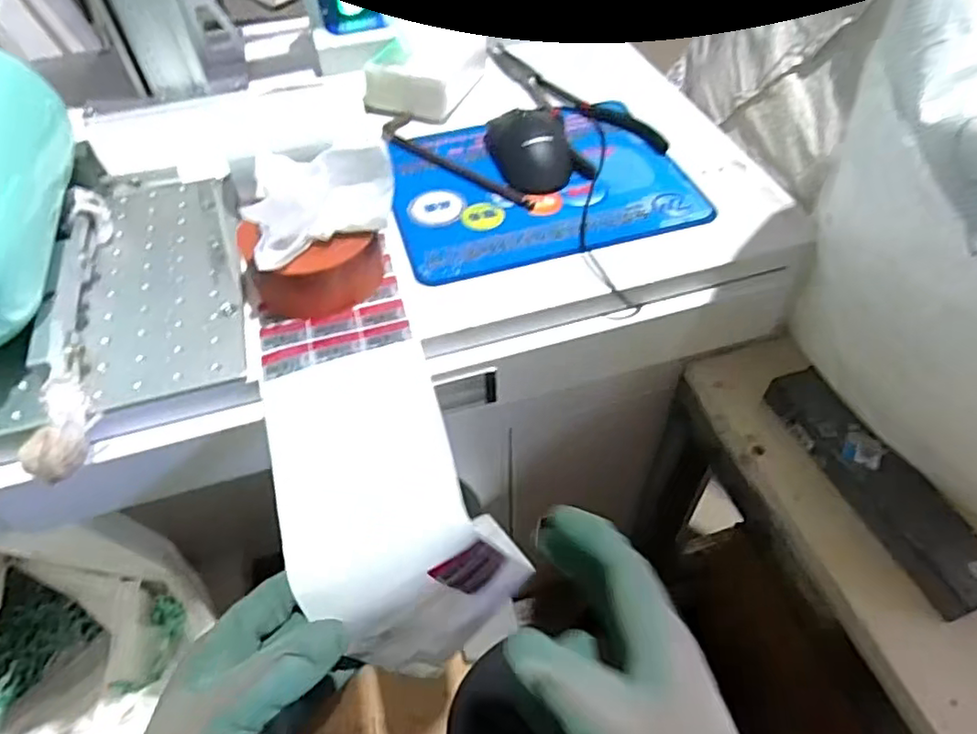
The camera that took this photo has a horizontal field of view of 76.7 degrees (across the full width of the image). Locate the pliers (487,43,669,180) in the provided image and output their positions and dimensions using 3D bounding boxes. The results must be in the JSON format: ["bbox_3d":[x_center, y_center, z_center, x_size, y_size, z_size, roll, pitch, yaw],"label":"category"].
[{"bbox_3d":[0.083,-0.285,0.641,0.094,0.012,0.271,-17,52,-11],"label":"pliers"}]

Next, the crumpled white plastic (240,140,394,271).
[{"bbox_3d":[-0.123,-0.126,0.432,0.102,0.051,0.082,-20,53,-13],"label":"crumpled white plastic"}]

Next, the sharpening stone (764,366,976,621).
[{"bbox_3d":[0.291,0.085,0.467,0.047,0.037,0.201,-21,53,-14],"label":"sharpening stone"}]

